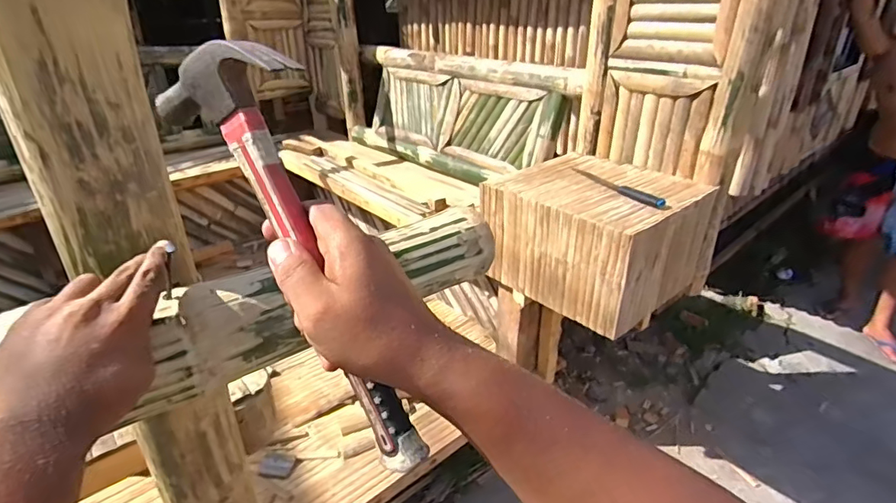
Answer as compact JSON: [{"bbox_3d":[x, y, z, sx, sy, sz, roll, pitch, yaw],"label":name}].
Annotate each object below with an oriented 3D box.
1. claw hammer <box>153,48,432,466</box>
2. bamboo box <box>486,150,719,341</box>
[{"bbox_3d":[-0.082,0.011,0.296,0.038,0.271,0.089,-29,6,-41],"label":"claw hammer"},{"bbox_3d":[0.447,-0.062,1.517,0.467,0.312,0.514,-23,36,-35],"label":"bamboo box"}]

